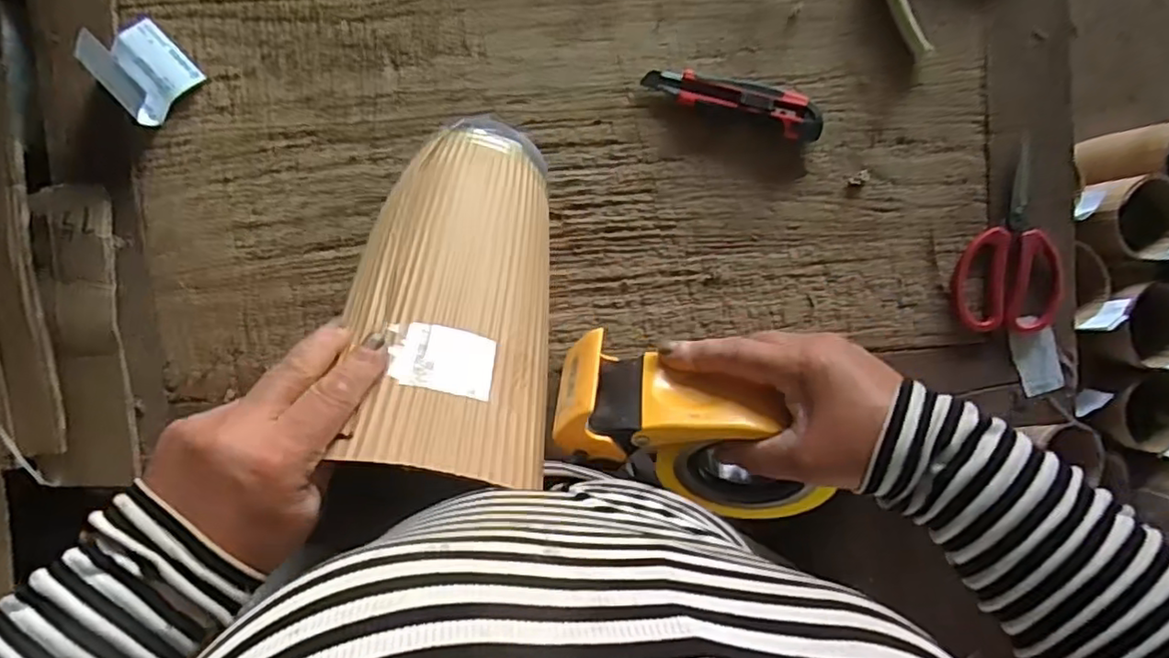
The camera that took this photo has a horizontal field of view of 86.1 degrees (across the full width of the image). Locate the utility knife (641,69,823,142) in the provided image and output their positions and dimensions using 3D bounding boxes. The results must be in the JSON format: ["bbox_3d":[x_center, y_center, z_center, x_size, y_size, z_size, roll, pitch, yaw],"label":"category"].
[{"bbox_3d":[0.142,-0.219,0.590,0.168,0.019,0.037,19,95,-1],"label":"utility knife"}]

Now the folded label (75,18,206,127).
[{"bbox_3d":[-0.414,-0.244,0.580,0.070,0.041,0.081,-45,93,4],"label":"folded label"}]

